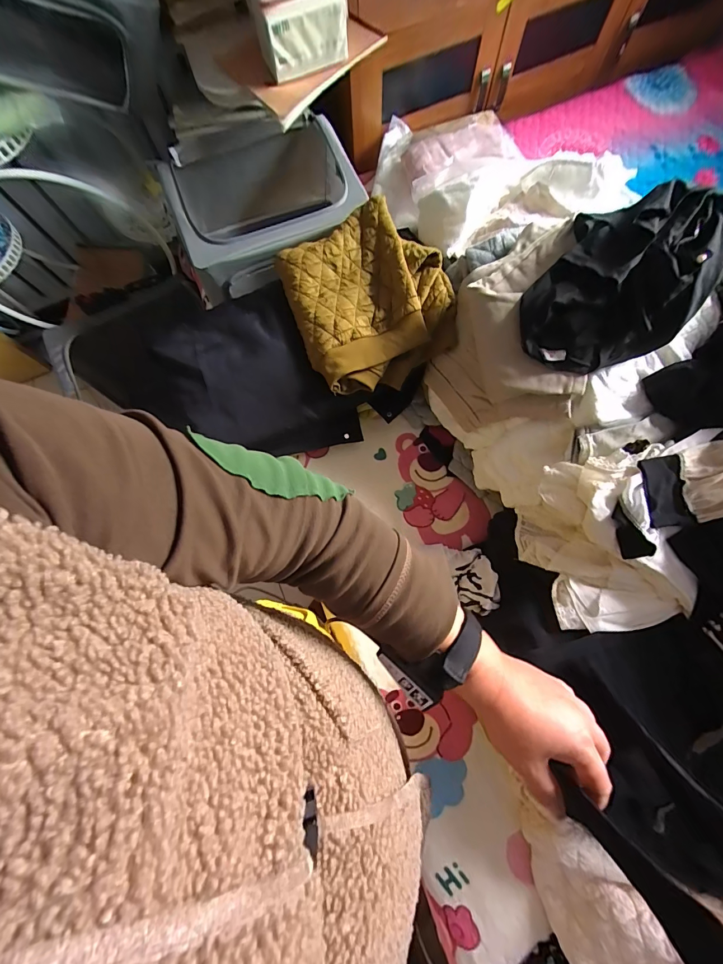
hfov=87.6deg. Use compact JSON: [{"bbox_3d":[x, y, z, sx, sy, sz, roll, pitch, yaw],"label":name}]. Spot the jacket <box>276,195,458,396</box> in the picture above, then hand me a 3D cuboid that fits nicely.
[{"bbox_3d":[0.008,-0.352,0.727,0.279,0.095,0.322,-24,77,-4],"label":"jacket"}]

